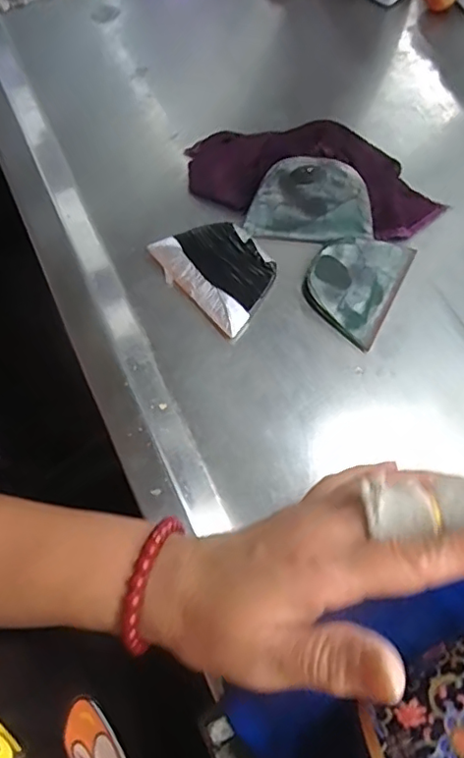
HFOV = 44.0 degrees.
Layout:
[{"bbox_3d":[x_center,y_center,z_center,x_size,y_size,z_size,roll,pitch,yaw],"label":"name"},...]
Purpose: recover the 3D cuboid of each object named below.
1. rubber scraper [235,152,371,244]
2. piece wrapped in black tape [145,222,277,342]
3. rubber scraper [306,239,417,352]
[{"bbox_3d":[0.051,-0.124,0.394,0.086,0.004,0.055,-1,99,3],"label":"rubber scraper"},{"bbox_3d":[-0.009,-0.075,0.386,0.083,0.012,0.061,42,75,14],"label":"piece wrapped in black tape"},{"bbox_3d":[0.082,-0.067,0.385,0.057,0.010,0.081,26,72,10],"label":"rubber scraper"}]

